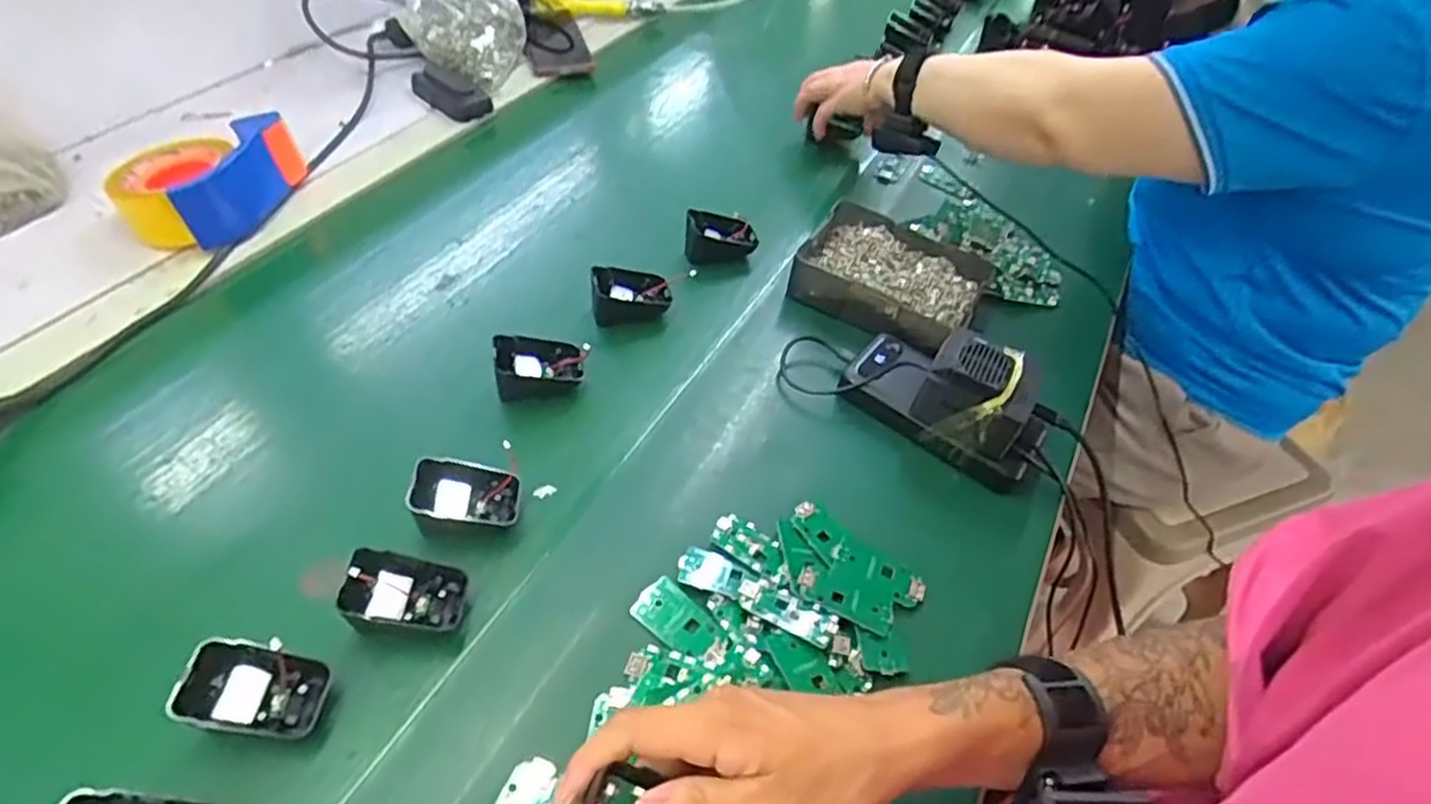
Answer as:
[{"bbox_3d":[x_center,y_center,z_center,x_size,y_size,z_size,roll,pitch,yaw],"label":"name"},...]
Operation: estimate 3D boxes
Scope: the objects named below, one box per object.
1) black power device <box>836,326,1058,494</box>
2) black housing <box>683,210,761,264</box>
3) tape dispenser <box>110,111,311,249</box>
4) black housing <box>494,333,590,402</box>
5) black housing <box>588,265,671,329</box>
[{"bbox_3d":[0.180,-0.011,0.591,0.152,0.083,0.072,31,52,20],"label":"black power device"},{"bbox_3d":[0.008,-0.161,0.736,0.074,0.040,0.043,-8,49,-14],"label":"black housing"},{"bbox_3d":[-0.454,-0.197,0.698,0.153,0.076,0.107,-28,56,-28],"label":"tape dispenser"},{"bbox_3d":[-0.134,-0.027,0.596,0.070,0.035,0.054,-8,49,-13],"label":"black housing"},{"bbox_3d":[-0.073,-0.092,0.667,0.070,0.035,0.053,-8,49,-14],"label":"black housing"}]

